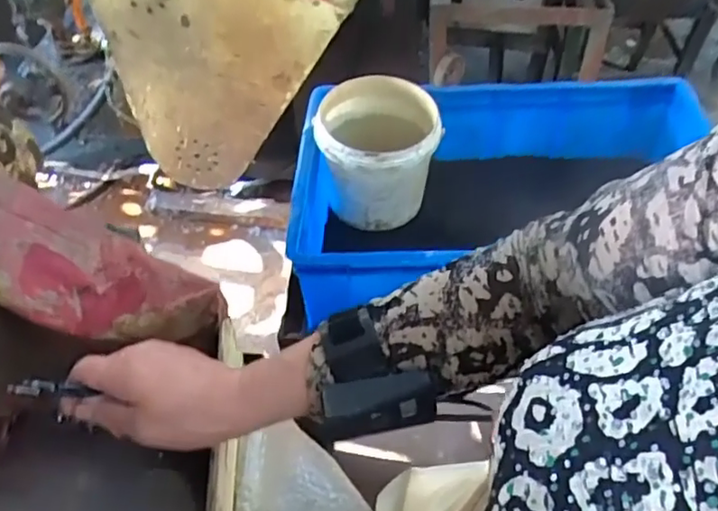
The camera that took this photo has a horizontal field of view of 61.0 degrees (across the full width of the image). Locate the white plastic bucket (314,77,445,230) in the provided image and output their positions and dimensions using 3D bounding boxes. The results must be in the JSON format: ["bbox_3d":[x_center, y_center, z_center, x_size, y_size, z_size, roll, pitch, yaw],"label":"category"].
[{"bbox_3d":[0.026,-0.137,0.840,0.162,0.153,0.163,-3,50,-1],"label":"white plastic bucket"}]

